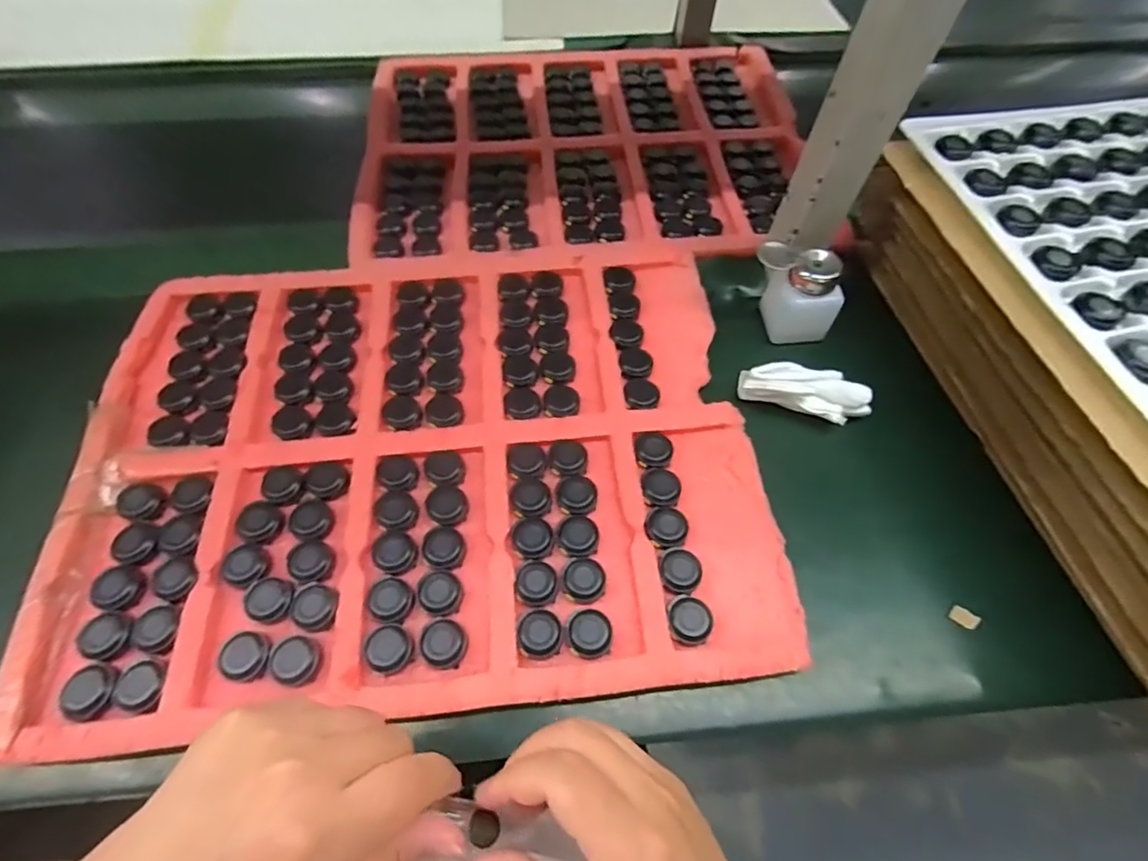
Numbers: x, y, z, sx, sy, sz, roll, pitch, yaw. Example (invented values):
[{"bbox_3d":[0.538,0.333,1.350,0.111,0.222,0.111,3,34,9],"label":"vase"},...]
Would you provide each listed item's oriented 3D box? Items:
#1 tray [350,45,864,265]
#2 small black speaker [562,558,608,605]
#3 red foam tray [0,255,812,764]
[{"bbox_3d":[0.018,-0.330,0.623,0.494,0.026,0.357,-5,59,-3],"label":"tray"},{"bbox_3d":[0.007,0.101,0.369,0.028,0.009,0.030,0,59,0],"label":"small black speaker"},{"bbox_3d":[-0.113,0.009,0.417,0.498,0.021,0.368,-6,59,-3],"label":"red foam tray"}]

